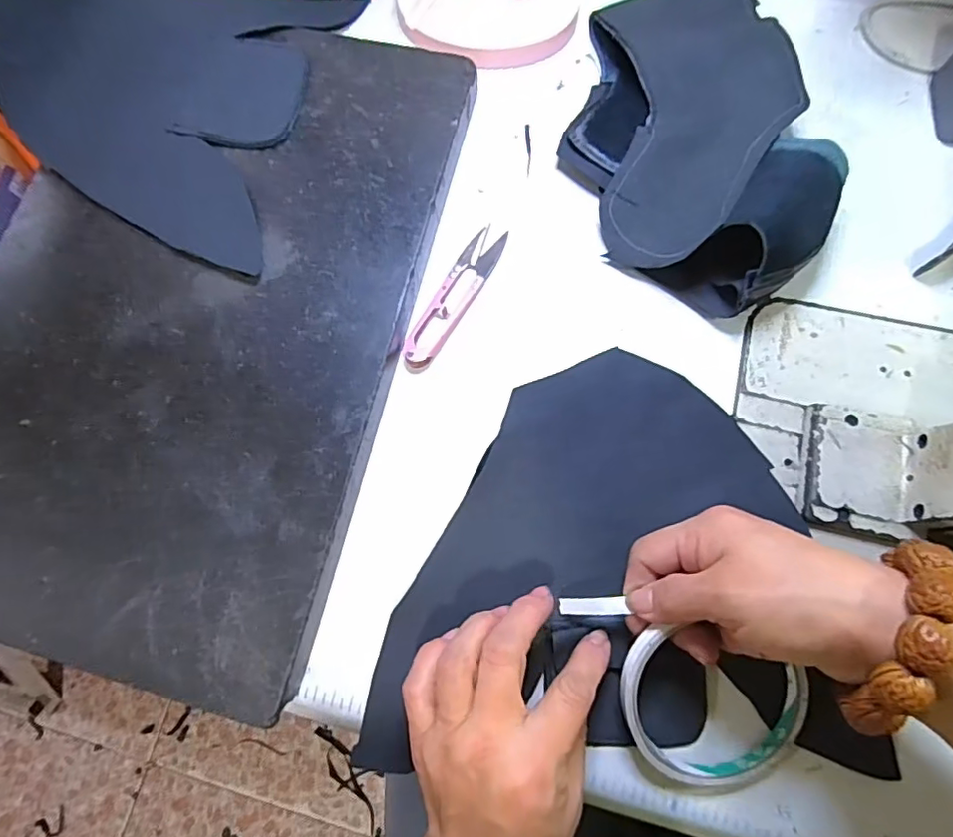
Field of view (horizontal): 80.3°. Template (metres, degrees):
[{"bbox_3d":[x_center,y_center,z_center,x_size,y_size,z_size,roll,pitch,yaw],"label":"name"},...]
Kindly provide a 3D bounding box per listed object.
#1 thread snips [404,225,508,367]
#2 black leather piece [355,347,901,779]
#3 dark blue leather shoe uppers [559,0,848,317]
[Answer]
[{"bbox_3d":[-0.012,-0.074,0.341,0.021,0.005,0.101,28,78,11],"label":"thread snips"},{"bbox_3d":[0.066,0.069,0.300,0.235,0.015,0.207,-1,77,2],"label":"black leather piece"},{"bbox_3d":[0.127,-0.173,0.334,0.140,0.054,0.230,-7,76,1],"label":"dark blue leather shoe uppers"}]

